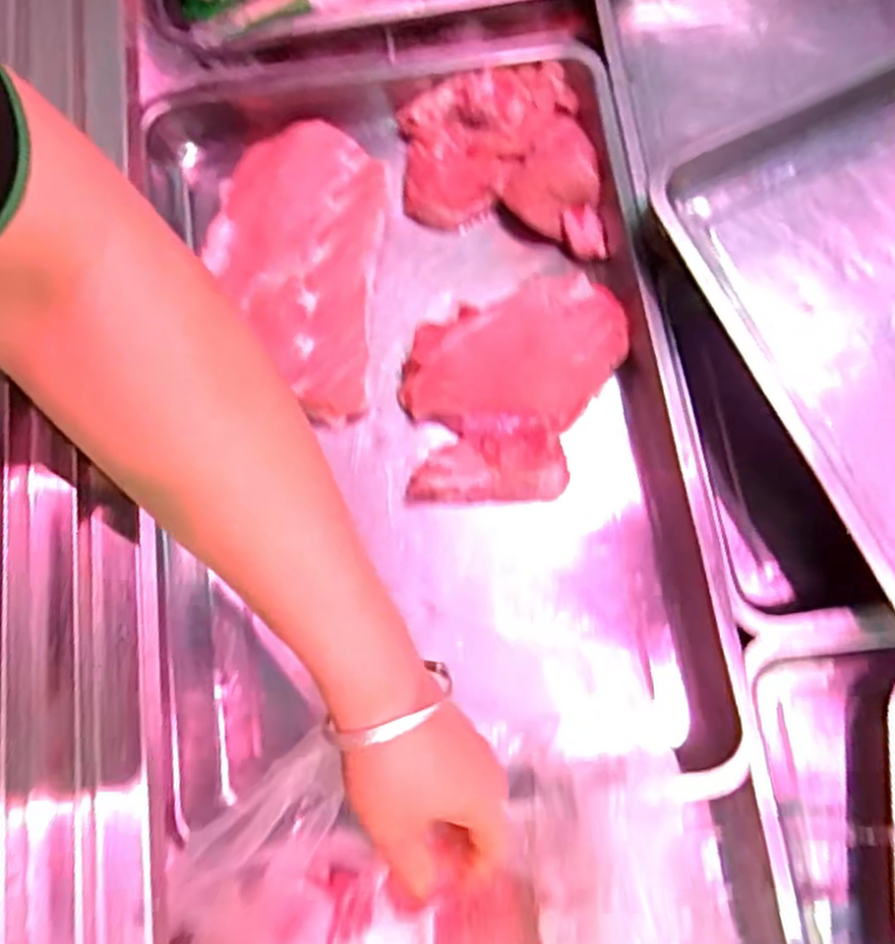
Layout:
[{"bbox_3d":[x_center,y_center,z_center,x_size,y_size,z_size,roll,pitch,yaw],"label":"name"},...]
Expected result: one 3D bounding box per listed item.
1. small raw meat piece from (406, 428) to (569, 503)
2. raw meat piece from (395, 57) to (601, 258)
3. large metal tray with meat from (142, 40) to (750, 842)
[{"bbox_3d":[0.030,-0.007,0.566,0.117,0.034,0.052,0,77,2],"label":"small raw meat piece"},{"bbox_3d":[0.041,-0.250,0.625,0.155,0.049,0.162,-7,77,0],"label":"raw meat piece"},{"bbox_3d":[-0.028,-0.057,0.578,0.393,0.083,0.575,-7,77,0],"label":"large metal tray with meat"}]

